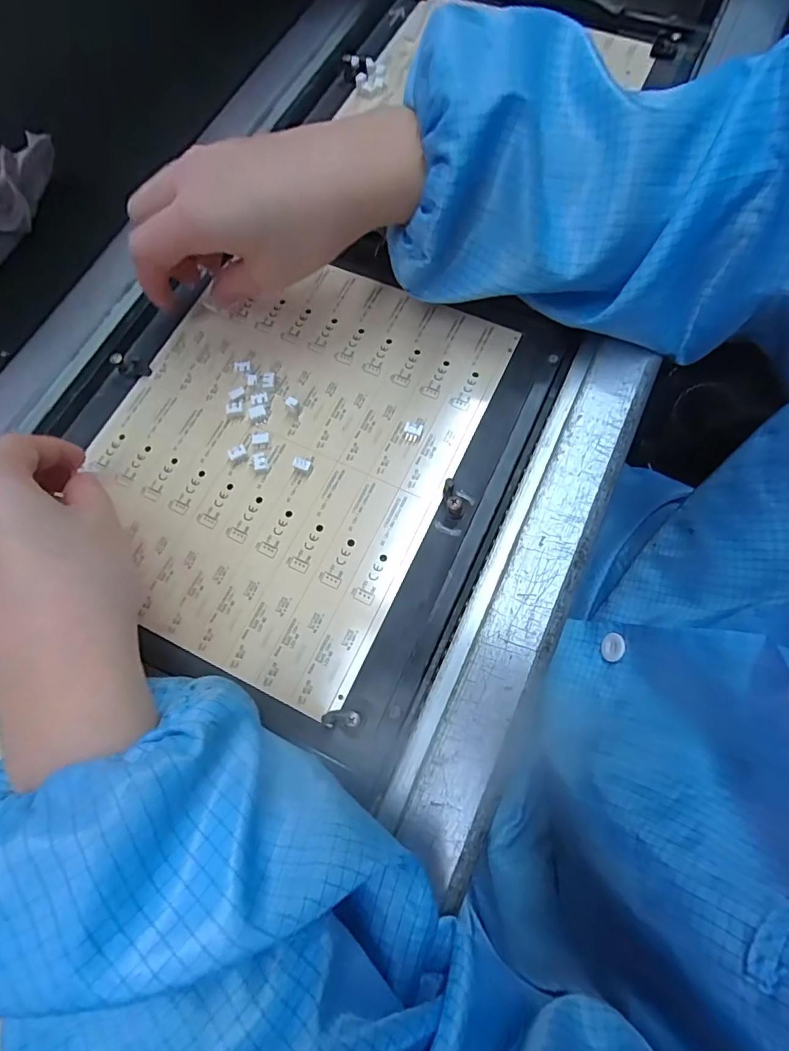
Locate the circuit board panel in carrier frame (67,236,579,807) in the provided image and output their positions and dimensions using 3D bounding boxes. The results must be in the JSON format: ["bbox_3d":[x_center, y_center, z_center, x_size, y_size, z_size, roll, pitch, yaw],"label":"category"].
[{"bbox_3d":[-0.057,-0.048,0.284,0.253,0.012,0.279,25,75,9],"label":"circuit board panel in carrier frame"}]

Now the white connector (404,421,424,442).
[{"bbox_3d":[0.011,-0.055,0.285,0.011,0.005,0.011,10,73,5],"label":"white connector"}]

